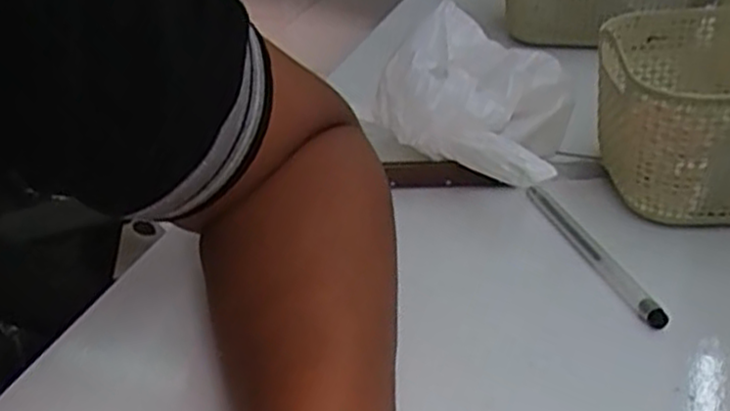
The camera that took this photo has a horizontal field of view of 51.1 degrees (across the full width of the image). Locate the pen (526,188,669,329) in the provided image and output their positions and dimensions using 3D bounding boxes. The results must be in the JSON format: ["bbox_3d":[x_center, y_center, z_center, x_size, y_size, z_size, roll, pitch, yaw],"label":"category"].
[{"bbox_3d":[0.118,0.023,0.399,0.010,0.012,0.120,-13,35,-13],"label":"pen"}]

